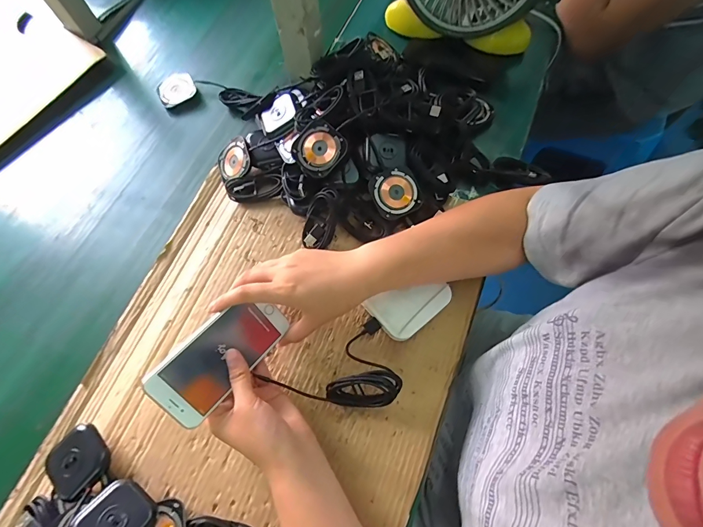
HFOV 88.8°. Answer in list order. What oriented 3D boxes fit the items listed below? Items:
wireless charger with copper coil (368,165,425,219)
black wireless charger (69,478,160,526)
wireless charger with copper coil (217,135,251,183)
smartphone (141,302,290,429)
[{"bbox_3d":[0.056,-0.089,0.449,0.064,0.012,0.060,1,85,-6],"label":"wireless charger with copper coil"},{"bbox_3d":[-0.215,0.233,0.327,0.059,0.012,0.056,26,43,19],"label":"black wireless charger"},{"bbox_3d":[-0.162,-0.142,0.493,0.056,0.007,0.058,-33,69,21],"label":"wireless charger with copper coil"},{"bbox_3d":[-0.126,0.087,0.352,0.133,0.005,0.066,-47,109,-28],"label":"smartphone"}]

